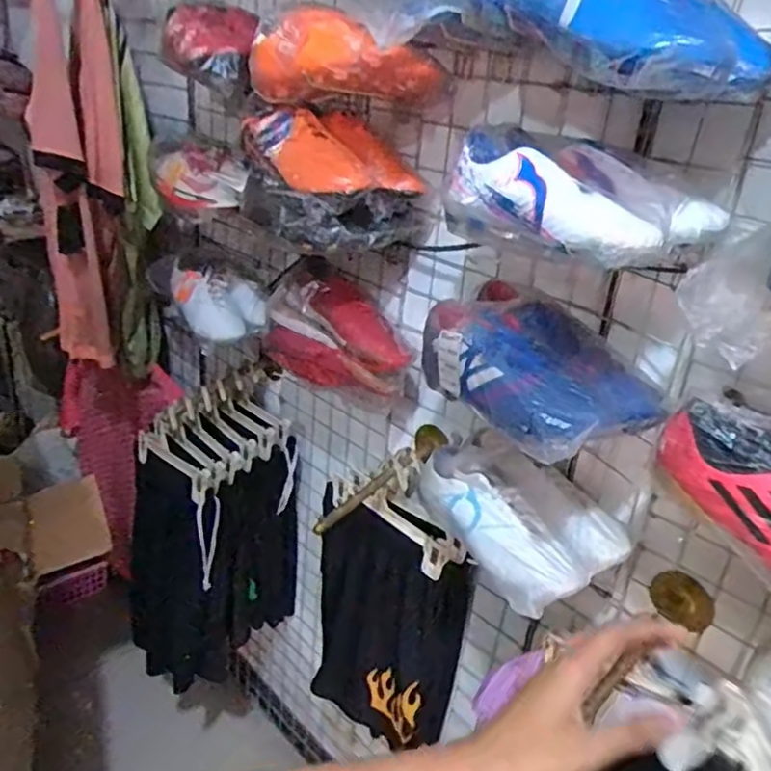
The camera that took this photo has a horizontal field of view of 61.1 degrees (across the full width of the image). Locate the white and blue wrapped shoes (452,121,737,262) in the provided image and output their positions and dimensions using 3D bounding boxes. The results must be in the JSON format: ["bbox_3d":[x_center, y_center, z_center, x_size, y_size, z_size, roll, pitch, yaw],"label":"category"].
[{"bbox_3d":[0.180,-0.187,0.625,0.139,0.080,0.234,-11,30,-30],"label":"white and blue wrapped shoes"}]

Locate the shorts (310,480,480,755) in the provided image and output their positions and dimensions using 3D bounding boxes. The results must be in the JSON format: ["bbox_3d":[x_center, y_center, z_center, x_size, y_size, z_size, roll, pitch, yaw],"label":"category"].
[{"bbox_3d":[-0.004,0.403,1.107,0.269,0.386,0.106,15,27,19],"label":"shorts"}]

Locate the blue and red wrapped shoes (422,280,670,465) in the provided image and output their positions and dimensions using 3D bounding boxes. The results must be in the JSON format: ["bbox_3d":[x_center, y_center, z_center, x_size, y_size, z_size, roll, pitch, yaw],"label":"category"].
[{"bbox_3d":[0.149,-0.023,0.691,0.149,0.094,0.243,-11,30,-30],"label":"blue and red wrapped shoes"}]

